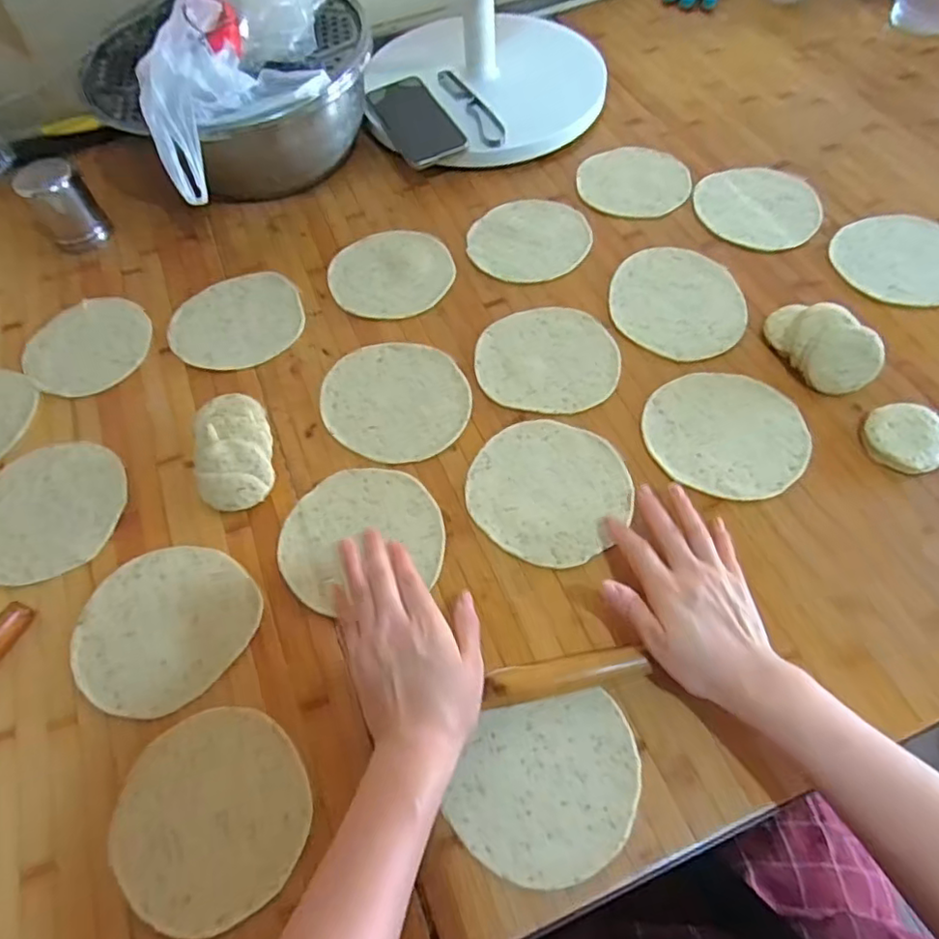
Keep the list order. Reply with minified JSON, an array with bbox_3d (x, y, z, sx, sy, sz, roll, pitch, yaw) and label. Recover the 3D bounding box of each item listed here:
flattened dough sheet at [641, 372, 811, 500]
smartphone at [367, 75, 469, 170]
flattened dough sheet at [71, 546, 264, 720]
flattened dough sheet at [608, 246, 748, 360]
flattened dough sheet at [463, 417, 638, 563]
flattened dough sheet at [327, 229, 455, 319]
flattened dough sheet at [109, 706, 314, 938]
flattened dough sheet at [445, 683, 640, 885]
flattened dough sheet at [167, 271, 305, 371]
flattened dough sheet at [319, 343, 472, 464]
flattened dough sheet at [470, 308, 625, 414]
[{"bbox_3d":[0.223,-0.033,0.531,0.132,0.004,0.124,22,64,16],"label":"flattened dough sheet"},{"bbox_3d":[-0.067,-0.426,0.743,0.074,0.015,0.159,-26,62,-5],"label":"smartphone"},{"bbox_3d":[-0.241,0.118,0.477,0.127,0.007,0.131,38,70,22],"label":"flattened dough sheet"},{"bbox_3d":[0.207,-0.169,0.609,0.129,0.005,0.139,9,61,9],"label":"flattened dough sheet"},{"bbox_3d":[0.066,0.015,0.509,0.128,0.006,0.123,31,67,20],"label":"flattened dough sheet"},{"bbox_3d":[-0.086,-0.211,0.653,0.133,0.007,0.124,32,67,20],"label":"flattened dough sheet"},{"bbox_3d":[-0.174,0.233,0.411,0.124,0.007,0.129,-37,64,-16],"label":"flattened dough sheet"},{"bbox_3d":[0.052,0.212,0.406,0.125,0.005,0.105,-11,60,-2],"label":"flattened dough sheet"},{"bbox_3d":[-0.244,-0.156,0.635,0.136,0.005,0.121,-11,60,-2],"label":"flattened dough sheet"},{"bbox_3d":[-0.071,-0.069,0.570,0.142,0.004,0.124,34,68,21],"label":"flattened dough sheet"},{"bbox_3d":[0.074,-0.108,0.582,0.133,0.004,0.120,10,62,10],"label":"flattened dough sheet"}]

